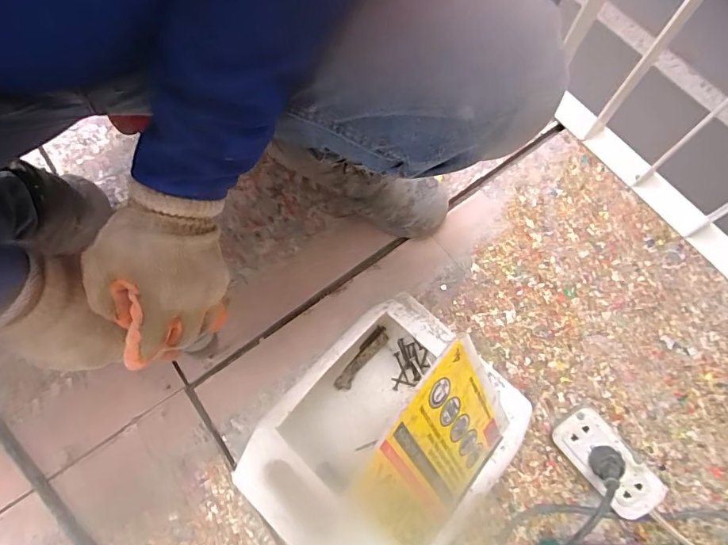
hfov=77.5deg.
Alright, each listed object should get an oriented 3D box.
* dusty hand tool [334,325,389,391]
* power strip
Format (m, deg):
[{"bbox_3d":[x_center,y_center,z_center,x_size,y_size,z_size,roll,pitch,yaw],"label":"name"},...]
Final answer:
[{"bbox_3d":[-0.002,0.106,0.557,0.023,0.010,0.092,38,72,12],"label":"dusty hand tool"},{"bbox_3d":[0.272,0.211,0.508,0.059,0.027,0.116,-44,68,10],"label":"power strip"}]

